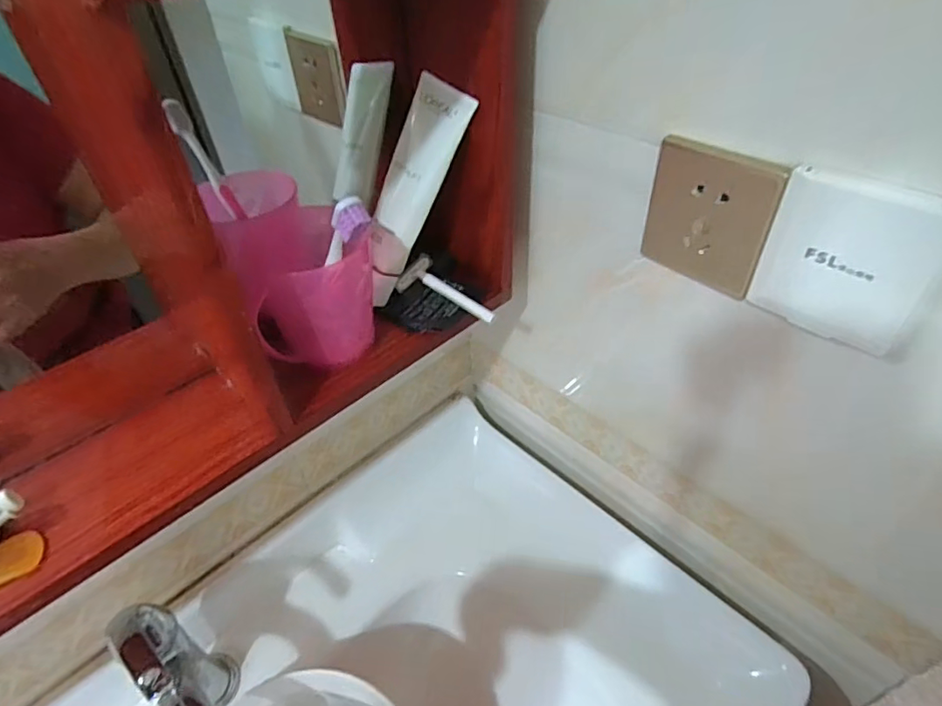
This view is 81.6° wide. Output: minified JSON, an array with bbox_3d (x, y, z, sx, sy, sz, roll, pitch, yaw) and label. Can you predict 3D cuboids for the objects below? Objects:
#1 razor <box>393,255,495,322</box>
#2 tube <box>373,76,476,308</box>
[{"bbox_3d":[-0.018,-0.055,0.473,0.094,0.021,0.039,29,52,29],"label":"razor"},{"bbox_3d":[-0.045,-0.140,0.449,0.058,0.153,0.036,40,26,21],"label":"tube"}]

